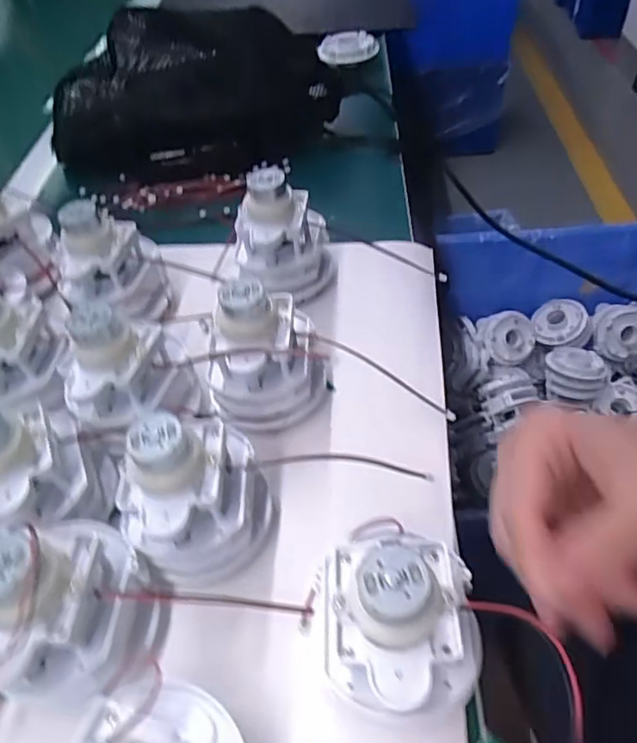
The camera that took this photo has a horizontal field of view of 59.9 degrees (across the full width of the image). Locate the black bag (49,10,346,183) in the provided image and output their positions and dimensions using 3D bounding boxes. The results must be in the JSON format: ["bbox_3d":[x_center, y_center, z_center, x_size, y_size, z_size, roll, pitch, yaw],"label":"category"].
[{"bbox_3d":[-0.120,-0.250,0.512,0.267,0.117,0.096,-1,51,9],"label":"black bag"}]

